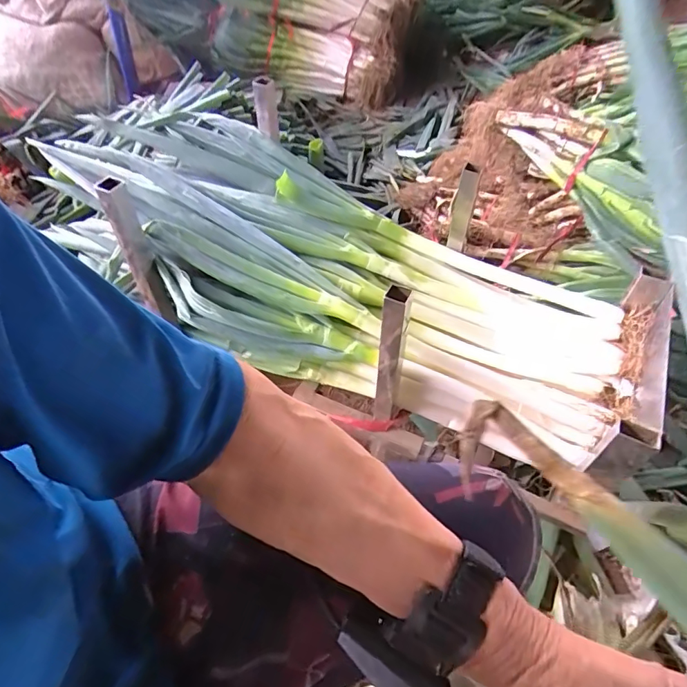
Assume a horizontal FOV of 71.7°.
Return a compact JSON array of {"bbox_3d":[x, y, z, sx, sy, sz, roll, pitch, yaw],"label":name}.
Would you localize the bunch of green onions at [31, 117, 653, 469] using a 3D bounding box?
[{"bbox_3d":[-0.021,-0.106,0.708,0.862,0.120,0.288,28,57,9],"label":"bunch of green onions"}]

